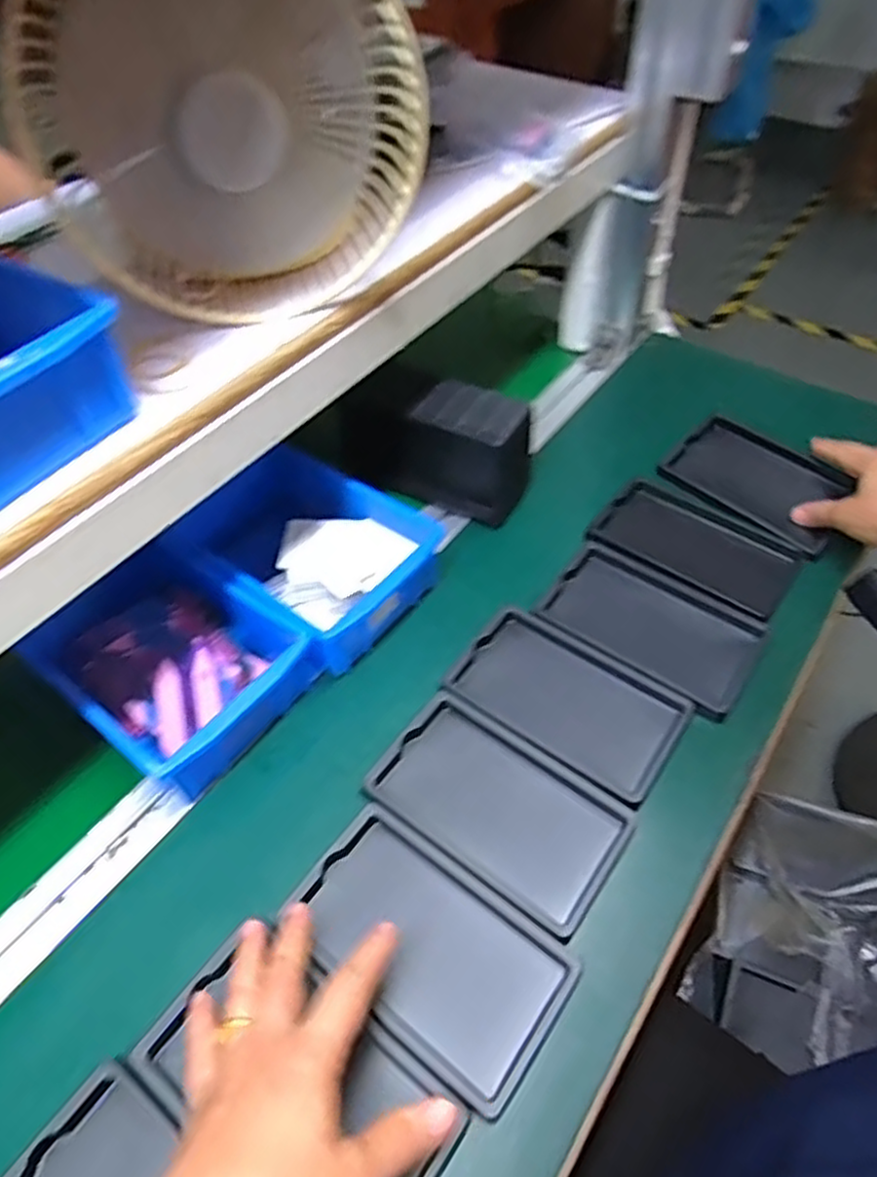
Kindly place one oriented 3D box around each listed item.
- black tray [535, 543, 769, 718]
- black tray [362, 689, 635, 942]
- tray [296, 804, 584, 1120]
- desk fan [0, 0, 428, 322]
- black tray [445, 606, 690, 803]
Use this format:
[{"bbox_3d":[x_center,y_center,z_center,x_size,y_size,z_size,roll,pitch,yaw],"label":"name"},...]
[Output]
[{"bbox_3d":[0.168,0.024,0.564,0.158,0.007,0.097,31,59,24],"label":"black tray"},{"bbox_3d":[0.039,0.143,0.478,0.159,0.017,0.093,30,59,24],"label":"black tray"},{"bbox_3d":[-0.006,0.209,0.422,0.156,0.019,0.090,30,59,24],"label":"tray"},{"bbox_3d":[-0.111,-0.248,0.389,0.202,0.181,0.072,-12,52,-6],"label":"desk fan"},{"bbox_3d":[0.092,0.077,0.524,0.159,0.009,0.096,29,58,24],"label":"black tray"}]

